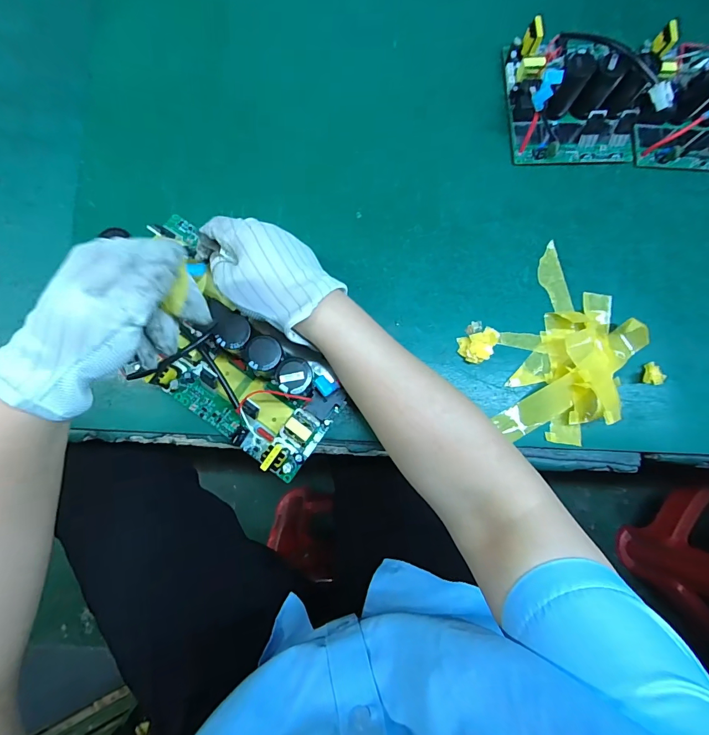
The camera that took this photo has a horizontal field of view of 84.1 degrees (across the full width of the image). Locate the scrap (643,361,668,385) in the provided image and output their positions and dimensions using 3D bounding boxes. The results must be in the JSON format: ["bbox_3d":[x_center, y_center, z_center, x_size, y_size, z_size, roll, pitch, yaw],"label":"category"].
[{"bbox_3d":[0.284,0.007,0.372,0.020,0.008,0.021,0,82,-2],"label":"scrap"}]

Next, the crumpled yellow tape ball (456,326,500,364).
[{"bbox_3d":[0.120,-0.021,0.367,0.041,0.018,0.028,-22,83,-5],"label":"crumpled yellow tape ball"}]

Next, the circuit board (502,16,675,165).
[{"bbox_3d":[0.220,-0.273,0.384,0.118,0.062,0.130,-2,82,-2],"label":"circuit board"}]

